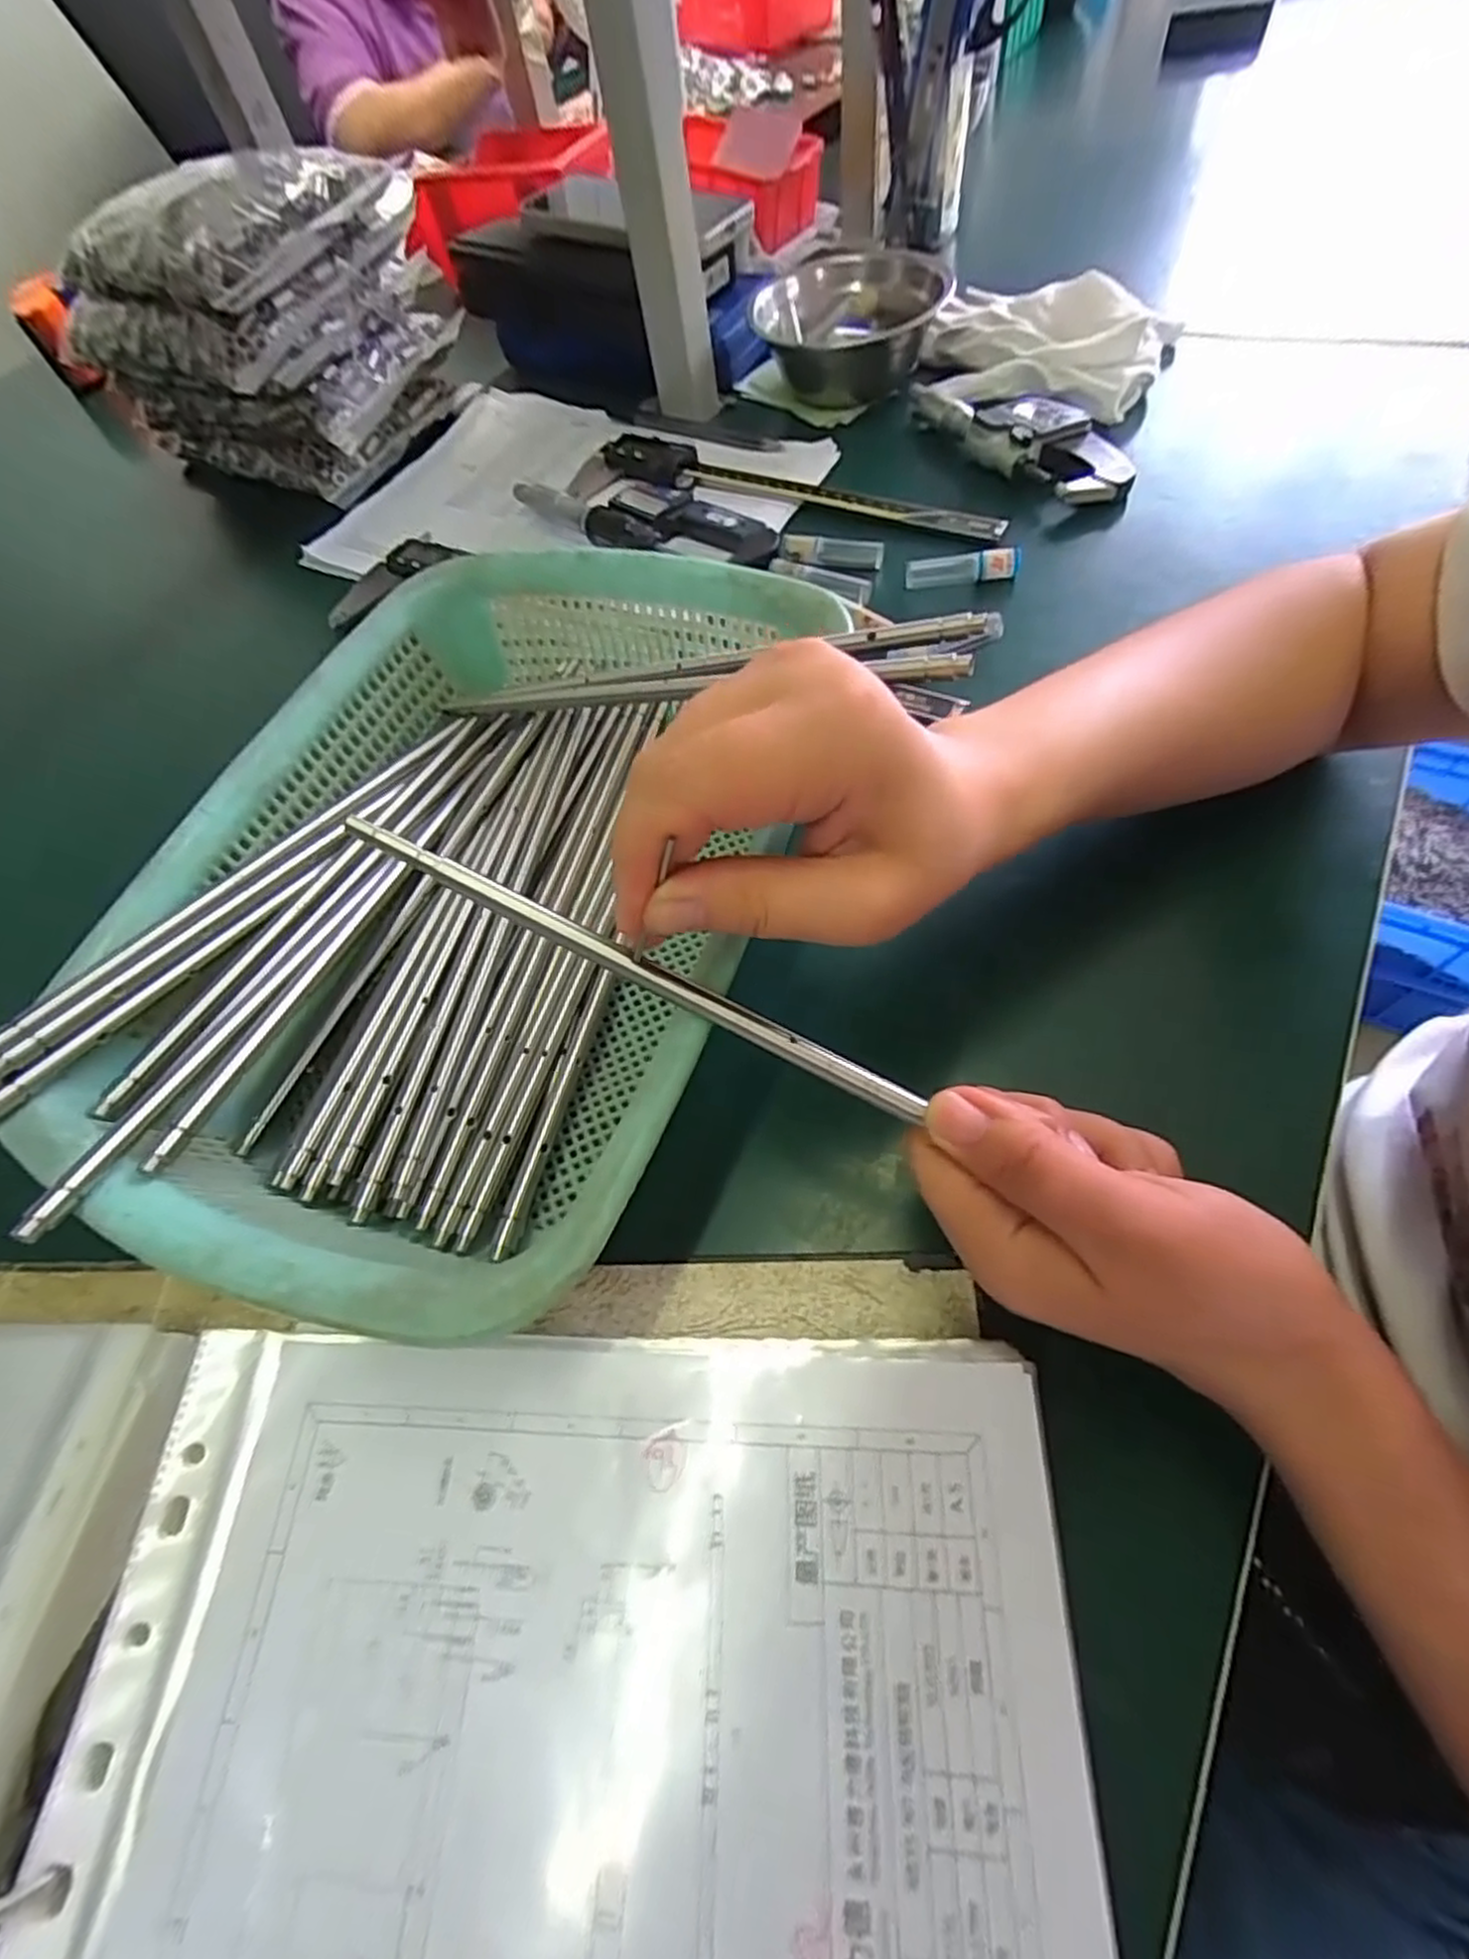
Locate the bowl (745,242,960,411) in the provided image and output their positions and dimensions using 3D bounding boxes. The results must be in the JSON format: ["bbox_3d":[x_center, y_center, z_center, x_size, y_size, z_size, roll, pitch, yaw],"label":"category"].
[{"bbox_3d":[0.074,-0.431,0.496,0.115,0.054,0.124,-4,59,7],"label":"bowl"}]

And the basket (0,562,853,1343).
[{"bbox_3d":[-0.096,-0.038,0.281,0.209,0.076,0.293,11,62,15],"label":"basket"}]

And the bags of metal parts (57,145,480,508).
[{"bbox_3d":[-0.324,-0.457,0.506,0.196,0.131,0.172,27,67,22],"label":"bags of metal parts"}]

